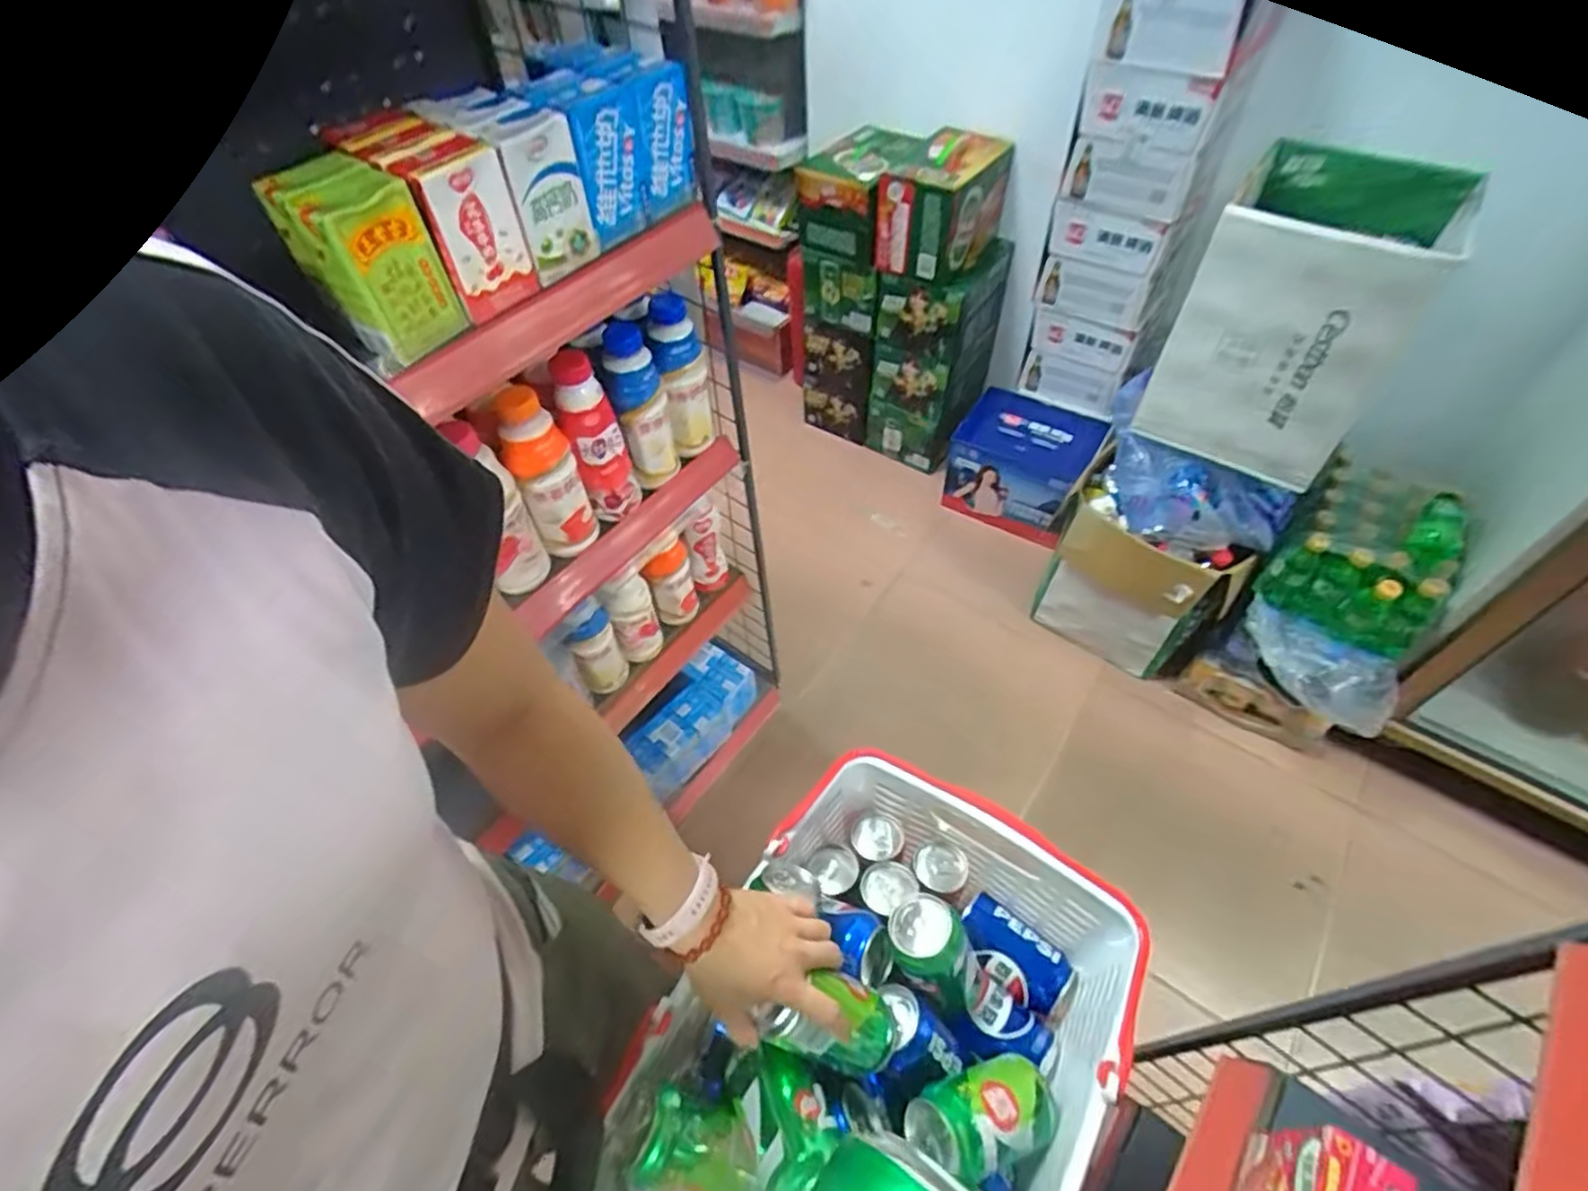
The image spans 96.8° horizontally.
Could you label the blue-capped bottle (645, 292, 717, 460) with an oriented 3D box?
[{"bbox_3d":[-0.137,-0.263,0.863,0.056,0.181,0.069,-8,53,-3],"label":"blue-capped bottle"}]

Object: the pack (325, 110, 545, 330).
[{"bbox_3d":[-0.281,-0.301,0.557,0.115,0.113,0.071,32,60,24],"label":"pack"}]

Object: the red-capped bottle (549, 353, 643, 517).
[{"bbox_3d":[-0.216,-0.171,0.778,0.055,0.185,0.055,-16,53,-9],"label":"red-capped bottle"}]

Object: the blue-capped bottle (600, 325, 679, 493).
[{"bbox_3d":[-0.178,-0.215,0.820,0.059,0.181,0.072,-12,53,-6],"label":"blue-capped bottle"}]

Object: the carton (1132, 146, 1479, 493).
[{"bbox_3d":[0.738,-0.415,1.045,0.258,0.358,0.319,30,60,23],"label":"carton"}]

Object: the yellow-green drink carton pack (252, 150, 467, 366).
[{"bbox_3d":[-0.313,-0.248,0.517,0.082,0.109,0.064,28,59,22],"label":"yellow-green drink carton pack"}]

